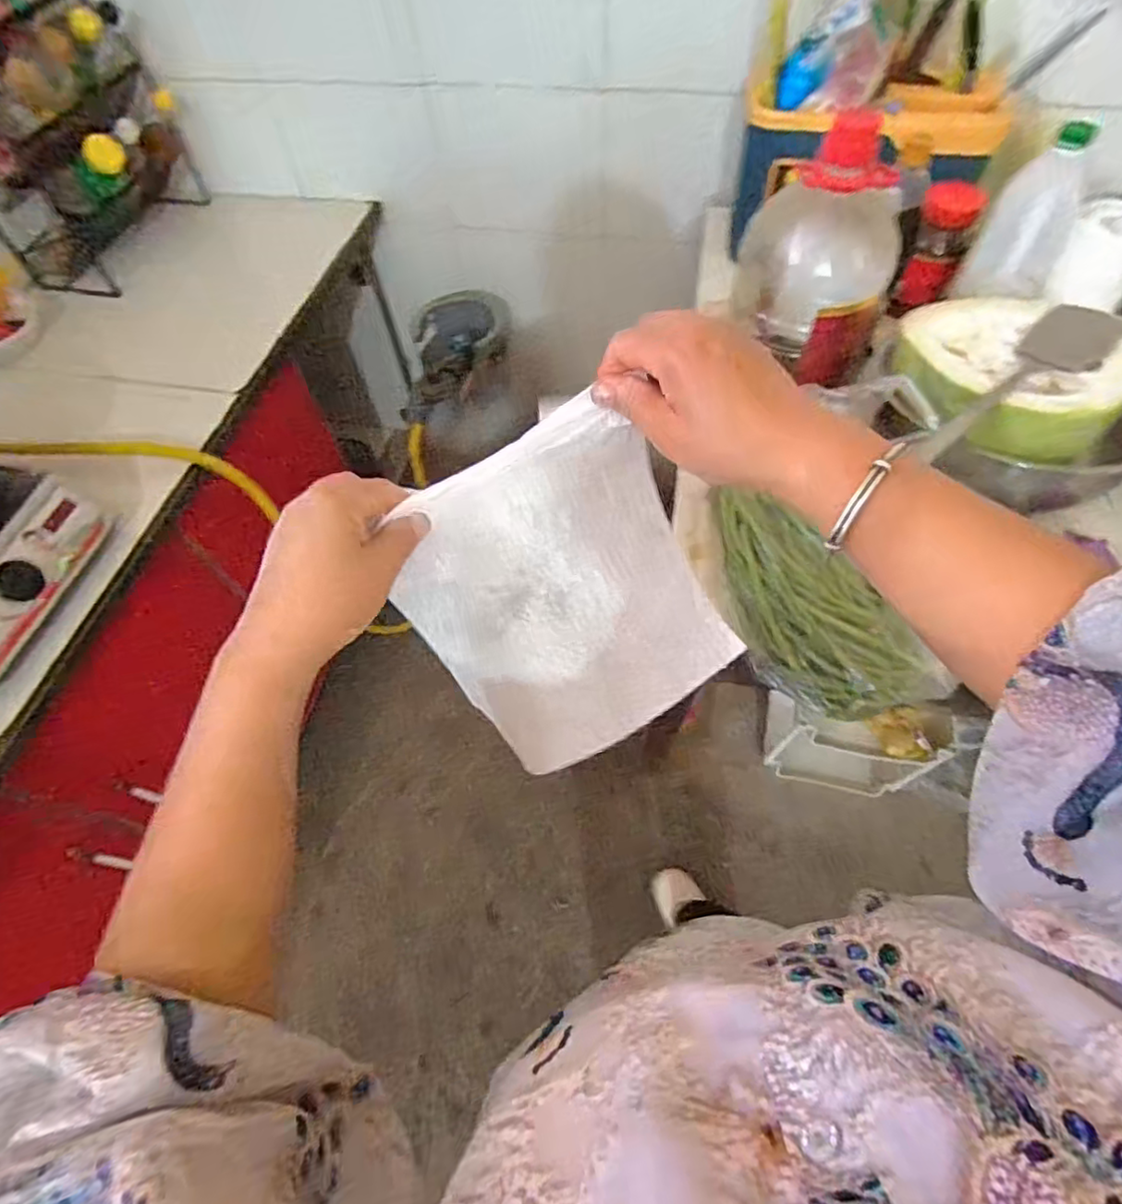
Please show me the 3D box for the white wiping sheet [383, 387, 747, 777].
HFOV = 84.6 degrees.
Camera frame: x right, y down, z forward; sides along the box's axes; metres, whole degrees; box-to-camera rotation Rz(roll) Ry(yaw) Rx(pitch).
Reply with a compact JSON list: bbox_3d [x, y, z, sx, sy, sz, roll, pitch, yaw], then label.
[{"bbox_3d":[-0.001,-0.004,0.400,0.178,0.039,0.195,-31,104,0],"label":"white wiping sheet"}]

